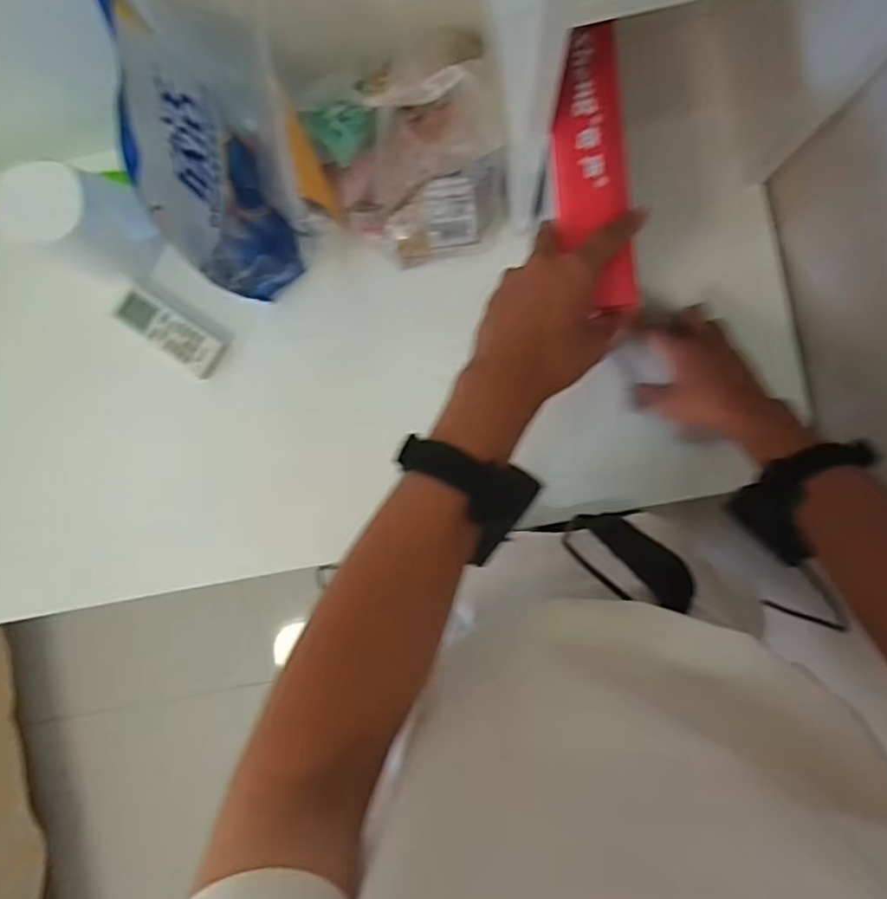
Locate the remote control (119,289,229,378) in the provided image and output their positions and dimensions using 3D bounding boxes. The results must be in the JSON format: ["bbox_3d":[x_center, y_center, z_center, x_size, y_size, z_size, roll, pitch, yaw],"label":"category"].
[{"bbox_3d":[-0.289,-0.121,0.663,0.113,0.023,0.042,32,92,4],"label":"remote control"}]

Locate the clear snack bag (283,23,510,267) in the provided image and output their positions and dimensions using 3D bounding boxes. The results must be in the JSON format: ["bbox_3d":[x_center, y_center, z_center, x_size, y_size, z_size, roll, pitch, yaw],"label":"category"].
[{"bbox_3d":[-0.037,-0.263,0.567,0.179,0.146,0.150,-14,89,4],"label":"clear snack bag"}]

